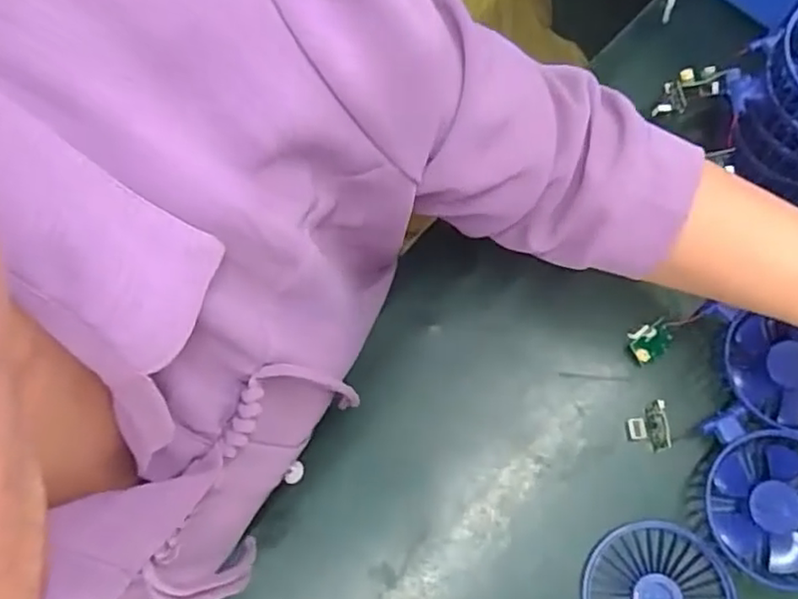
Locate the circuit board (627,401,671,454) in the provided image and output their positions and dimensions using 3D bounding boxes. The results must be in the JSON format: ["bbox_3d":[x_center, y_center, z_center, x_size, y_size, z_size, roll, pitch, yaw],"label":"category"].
[{"bbox_3d":[0.163,0.084,0.433,0.025,0.008,0.032,-9,83,24],"label":"circuit board"}]

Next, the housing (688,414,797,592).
[{"bbox_3d":[0.230,0.125,0.401,0.086,0.028,0.088,0,75,2],"label":"housing"}]

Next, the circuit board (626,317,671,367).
[{"bbox_3d":[0.170,0.028,0.445,0.029,0.010,0.024,-26,76,-5],"label":"circuit board"}]

